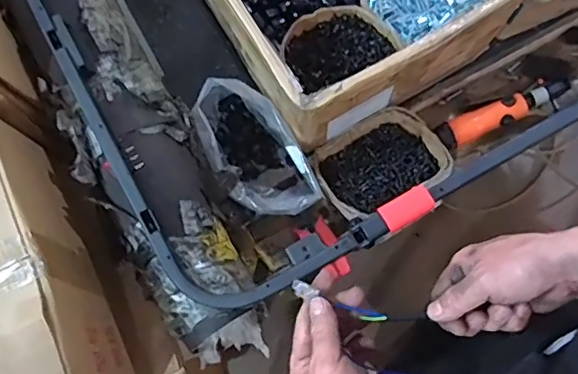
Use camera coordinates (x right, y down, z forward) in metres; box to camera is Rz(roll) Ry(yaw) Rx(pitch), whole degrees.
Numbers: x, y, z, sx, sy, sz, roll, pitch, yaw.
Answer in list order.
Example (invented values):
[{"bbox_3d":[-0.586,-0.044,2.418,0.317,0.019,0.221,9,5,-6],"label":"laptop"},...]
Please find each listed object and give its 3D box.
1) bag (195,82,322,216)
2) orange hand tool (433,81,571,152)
[{"bbox_3d":[-0.053,-0.052,0.783,0.113,0.122,0.218,-34,79,-6],"label":"bag"},{"bbox_3d":[0.320,-0.112,0.845,0.211,0.051,0.044,-22,78,-4],"label":"orange hand tool"}]

